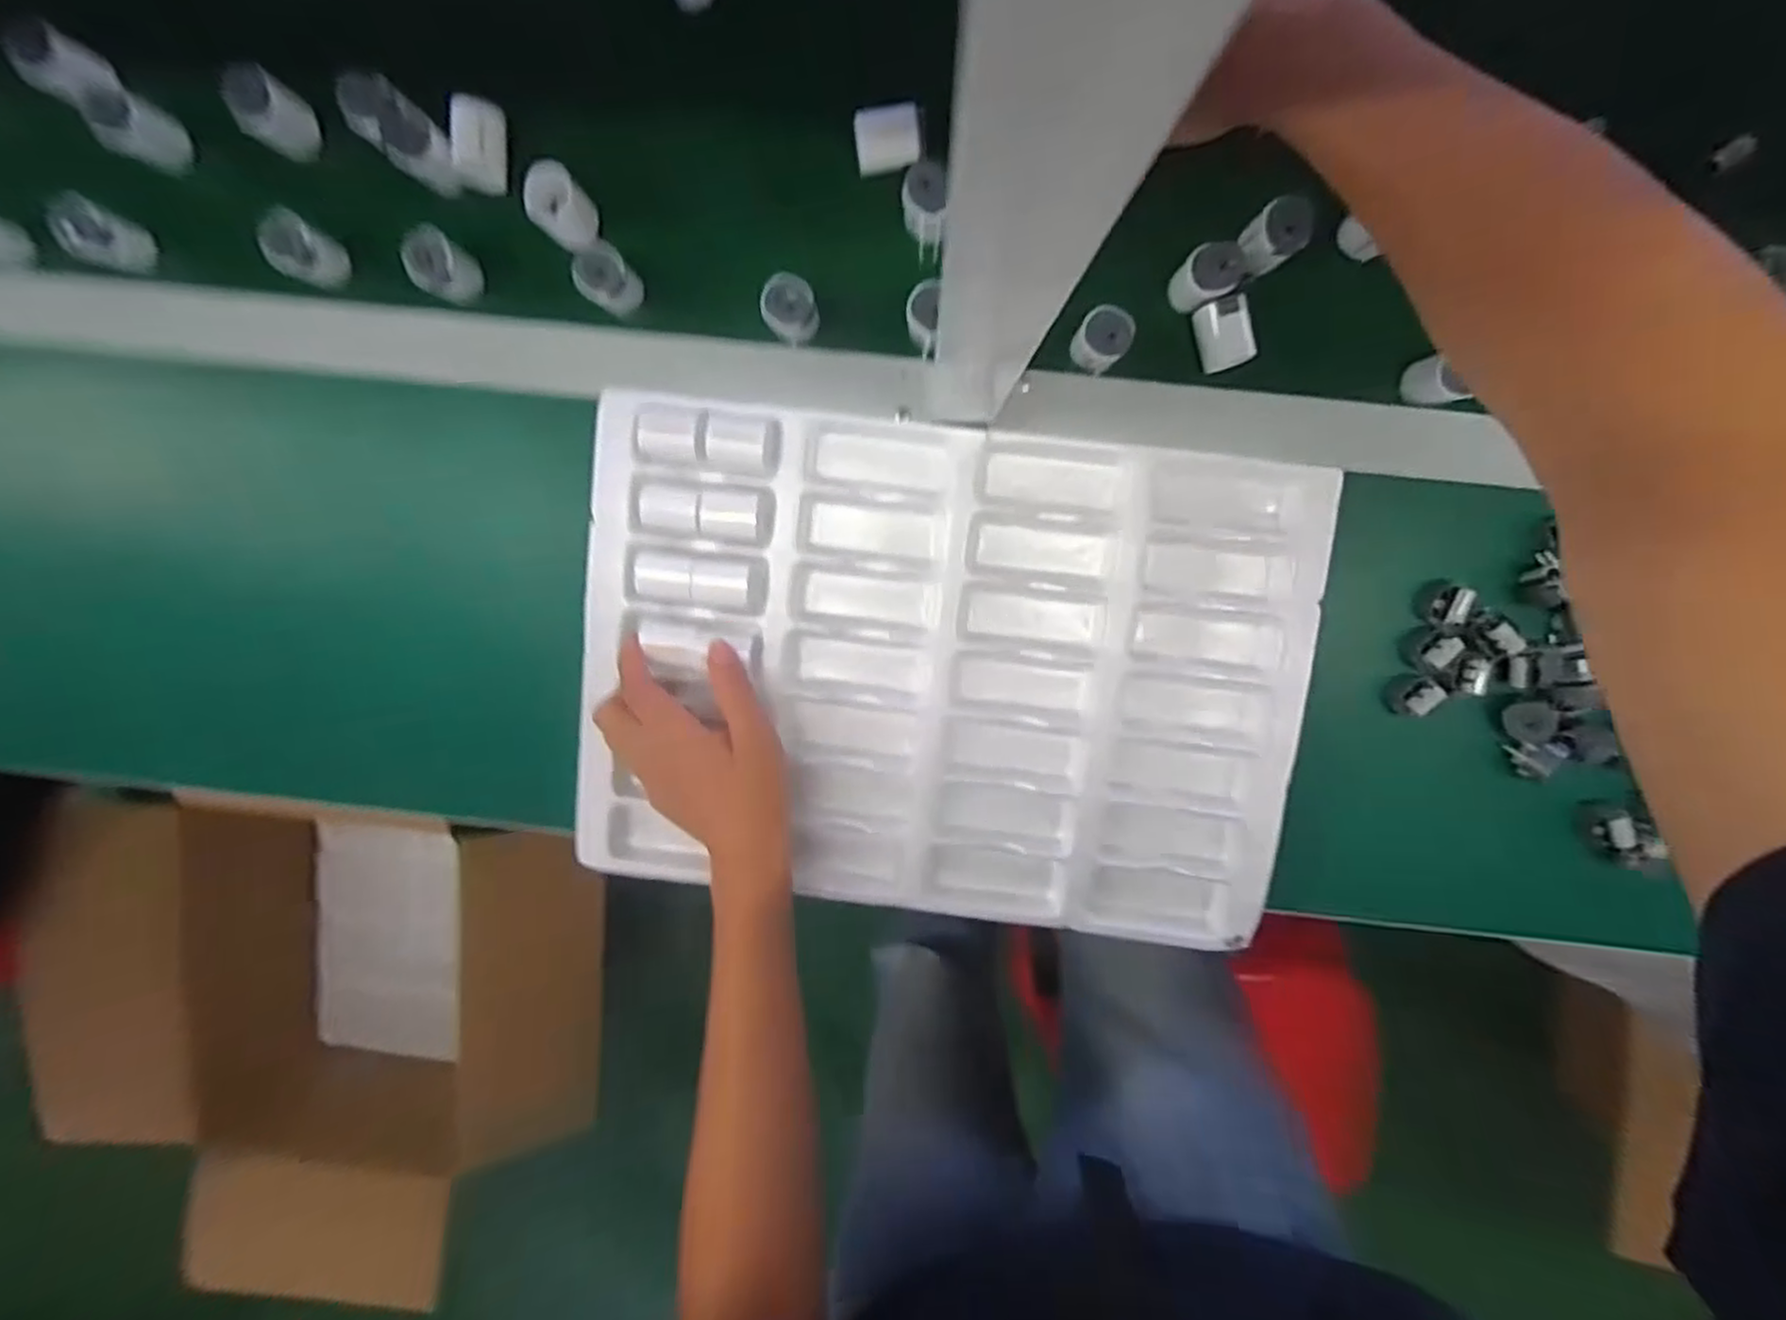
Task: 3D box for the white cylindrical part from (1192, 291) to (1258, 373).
[{"bbox_3d":[0.203,-0.199,0.468,0.028,0.034,0.039,-15,101,3],"label":"white cylindrical part"}]

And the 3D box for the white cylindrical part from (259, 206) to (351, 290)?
[{"bbox_3d":[-0.368,-0.256,0.475,0.034,0.036,0.034,0,102,-1],"label":"white cylindrical part"}]

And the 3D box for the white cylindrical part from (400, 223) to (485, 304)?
[{"bbox_3d":[-0.279,-0.245,0.474,0.026,0.041,0.033,36,99,-7],"label":"white cylindrical part"}]

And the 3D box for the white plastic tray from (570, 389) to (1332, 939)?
[{"bbox_3d":[0.029,0.010,0.501,0.450,0.042,0.319,5,99,1],"label":"white plastic tray"}]

